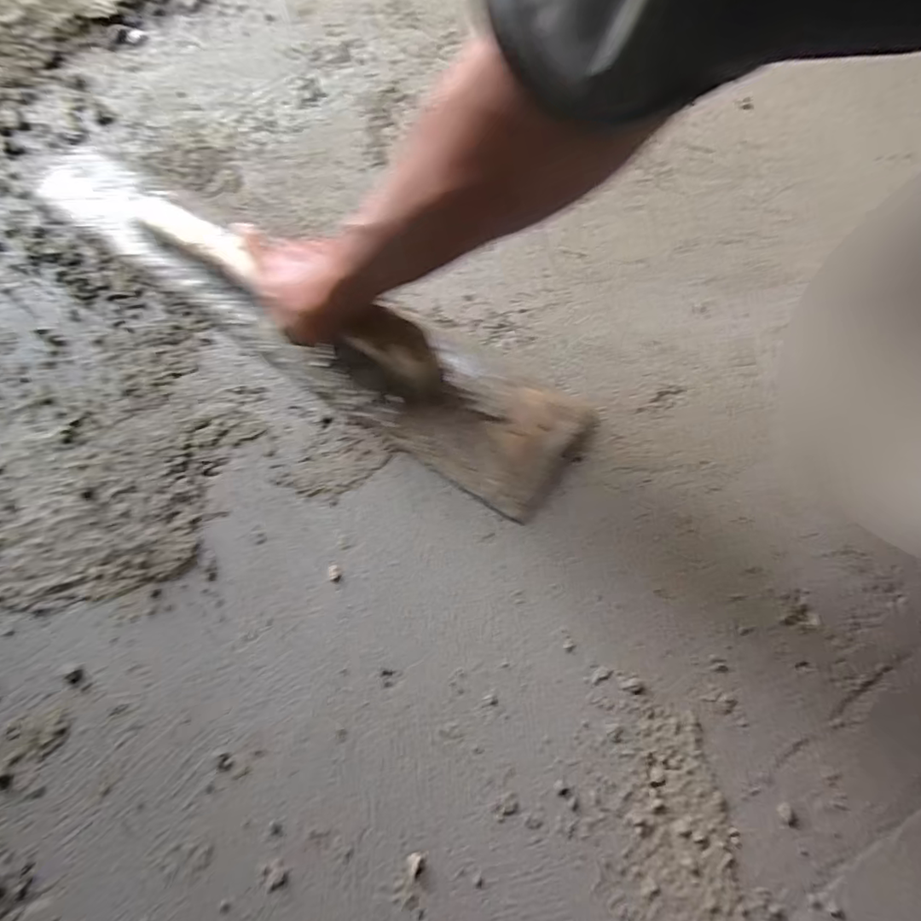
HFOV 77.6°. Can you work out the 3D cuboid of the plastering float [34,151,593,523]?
[{"bbox_3d":[-0.167,-0.152,0.498,0.591,0.064,0.109,32,75,12],"label":"plastering float"}]

